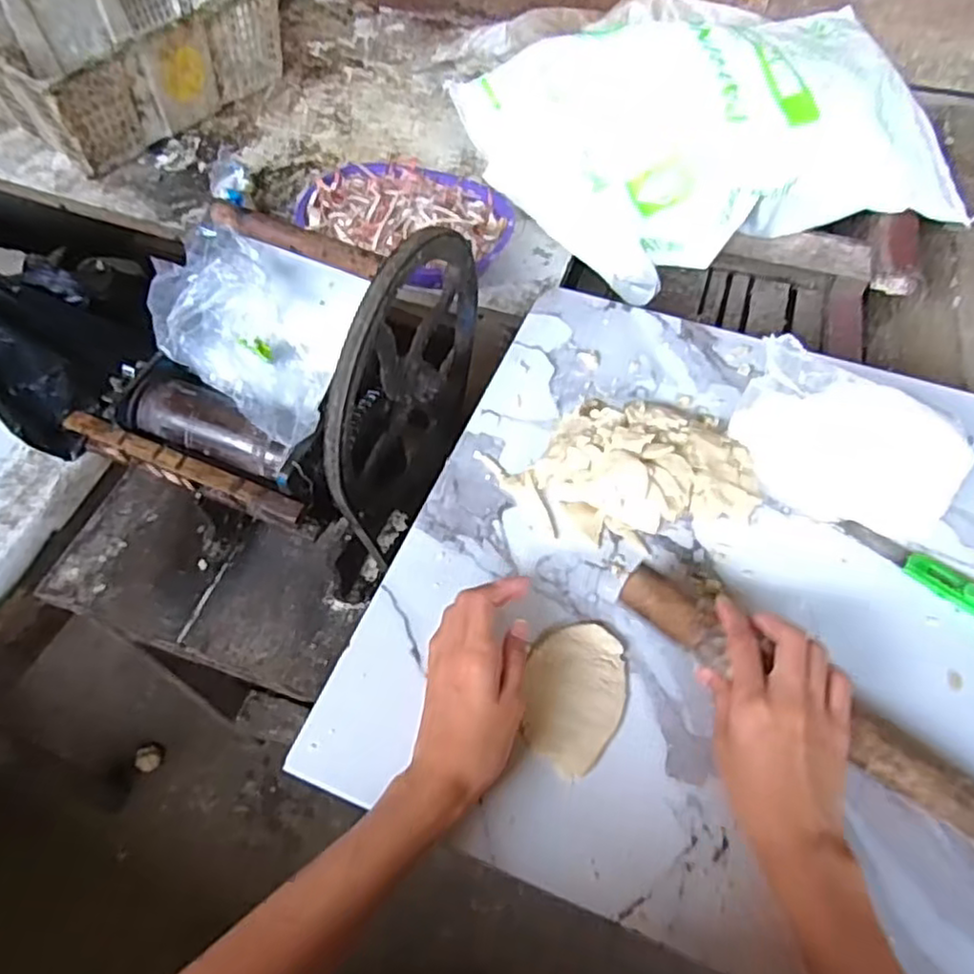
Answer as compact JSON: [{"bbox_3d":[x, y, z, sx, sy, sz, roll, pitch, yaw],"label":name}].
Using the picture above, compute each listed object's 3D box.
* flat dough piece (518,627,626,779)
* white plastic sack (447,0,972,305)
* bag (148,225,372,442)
[{"bbox_3d":[0.057,0.136,0.455,0.064,0.005,0.095,23,60,12],"label":"flat dough piece"},{"bbox_3d":[0.343,-0.517,1.004,0.663,0.200,0.432,-17,60,-13],"label":"white plastic sack"},{"bbox_3d":[-0.192,-0.134,0.582,0.159,0.080,0.168,16,59,8],"label":"bag"}]

